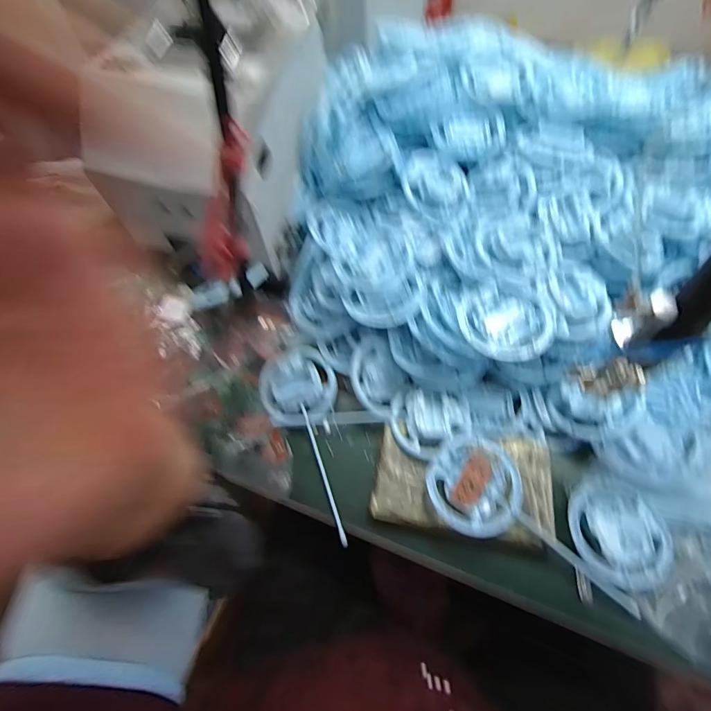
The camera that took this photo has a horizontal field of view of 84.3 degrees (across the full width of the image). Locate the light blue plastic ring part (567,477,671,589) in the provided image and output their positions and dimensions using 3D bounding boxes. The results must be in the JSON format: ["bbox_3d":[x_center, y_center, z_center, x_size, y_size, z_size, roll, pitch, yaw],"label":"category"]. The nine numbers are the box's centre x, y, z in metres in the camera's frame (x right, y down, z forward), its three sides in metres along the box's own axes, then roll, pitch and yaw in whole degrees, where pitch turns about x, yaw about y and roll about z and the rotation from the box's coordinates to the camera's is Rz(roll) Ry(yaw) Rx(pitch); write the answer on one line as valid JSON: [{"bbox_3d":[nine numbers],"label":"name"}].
[{"bbox_3d":[0.291,0.195,0.434,0.104,0.010,0.101,-2,62,3],"label":"light blue plastic ring part"}]

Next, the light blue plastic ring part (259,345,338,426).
[{"bbox_3d":[-0.076,0.040,0.528,0.098,0.022,0.101,1,79,-6],"label":"light blue plastic ring part"}]

